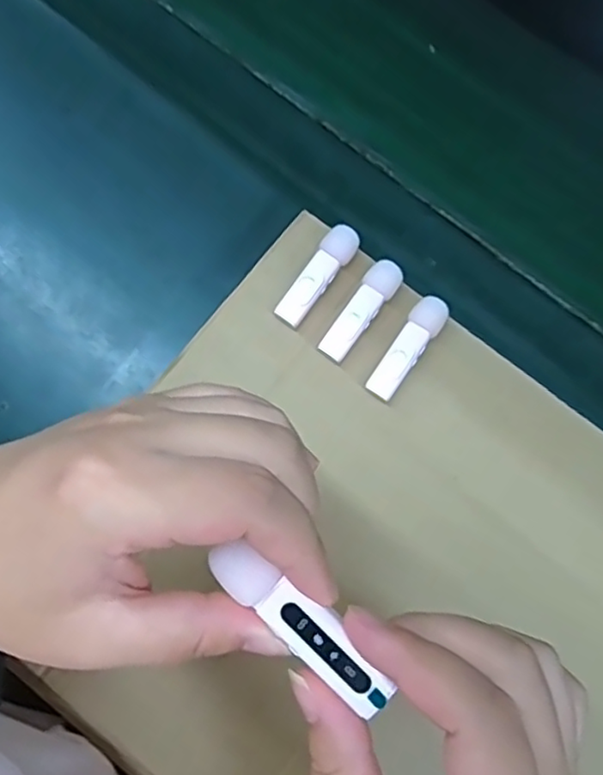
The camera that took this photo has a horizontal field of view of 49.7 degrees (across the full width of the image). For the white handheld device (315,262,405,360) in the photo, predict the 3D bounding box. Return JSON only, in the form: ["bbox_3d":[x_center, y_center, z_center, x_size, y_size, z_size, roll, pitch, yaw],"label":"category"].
[{"bbox_3d":[0.034,-0.043,0.372,0.018,0.017,0.063,35,82,6],"label":"white handheld device"}]

